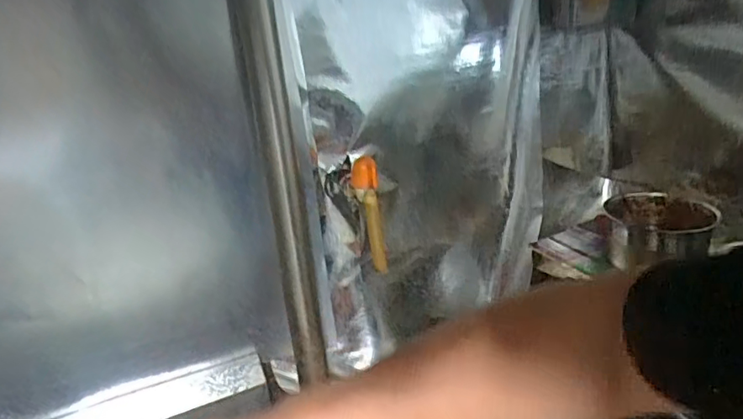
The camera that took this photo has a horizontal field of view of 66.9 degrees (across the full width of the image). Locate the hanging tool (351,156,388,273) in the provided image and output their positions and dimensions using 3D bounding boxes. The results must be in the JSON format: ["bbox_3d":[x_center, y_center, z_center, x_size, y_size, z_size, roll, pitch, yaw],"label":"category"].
[{"bbox_3d":[-0.001,0.007,0.831,0.035,0.168,0.042,-9,-7,-8],"label":"hanging tool"}]

